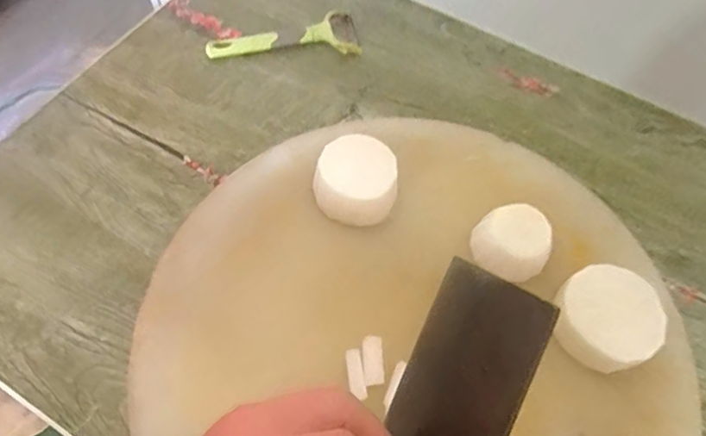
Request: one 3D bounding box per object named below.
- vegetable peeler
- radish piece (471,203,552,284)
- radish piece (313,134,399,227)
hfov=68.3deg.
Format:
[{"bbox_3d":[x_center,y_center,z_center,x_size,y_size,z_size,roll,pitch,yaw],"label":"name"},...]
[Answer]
[{"bbox_3d":[-0.074,-0.199,0.562,0.160,0.015,0.055,-4,62,-4],"label":"vegetable peeler"},{"bbox_3d":[0.124,0.019,0.404,0.060,0.034,0.052,37,67,16],"label":"radish piece"},{"bbox_3d":[0.003,-0.032,0.426,0.067,0.037,0.069,5,62,1],"label":"radish piece"}]

